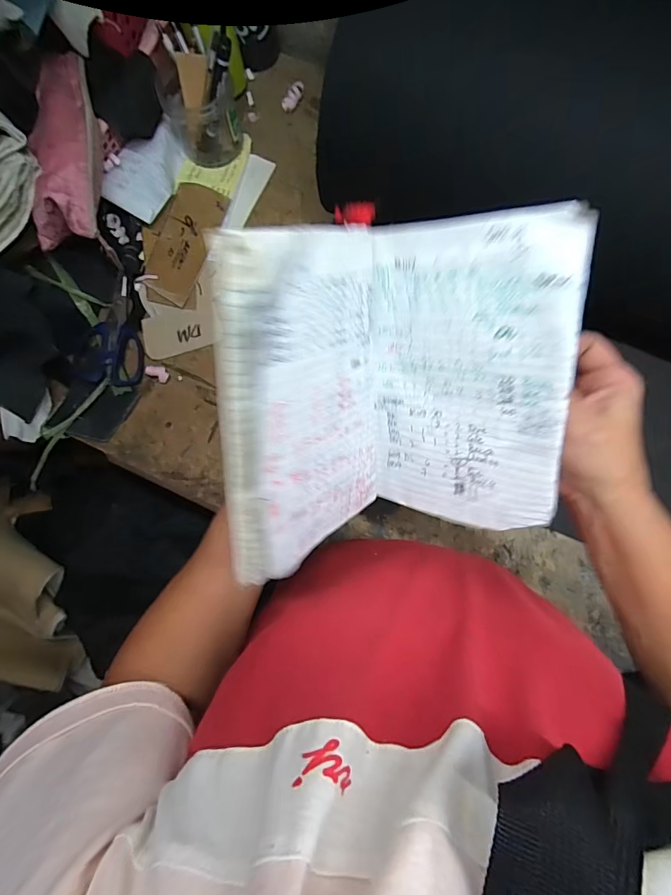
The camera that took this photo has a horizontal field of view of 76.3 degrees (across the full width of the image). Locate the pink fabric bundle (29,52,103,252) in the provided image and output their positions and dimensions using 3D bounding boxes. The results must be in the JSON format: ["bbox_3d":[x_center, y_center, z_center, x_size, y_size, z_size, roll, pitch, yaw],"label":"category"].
[{"bbox_3d":[-0.305,-0.335,0.482,0.083,0.054,0.203,-4,82,2],"label":"pink fabric bundle"}]

